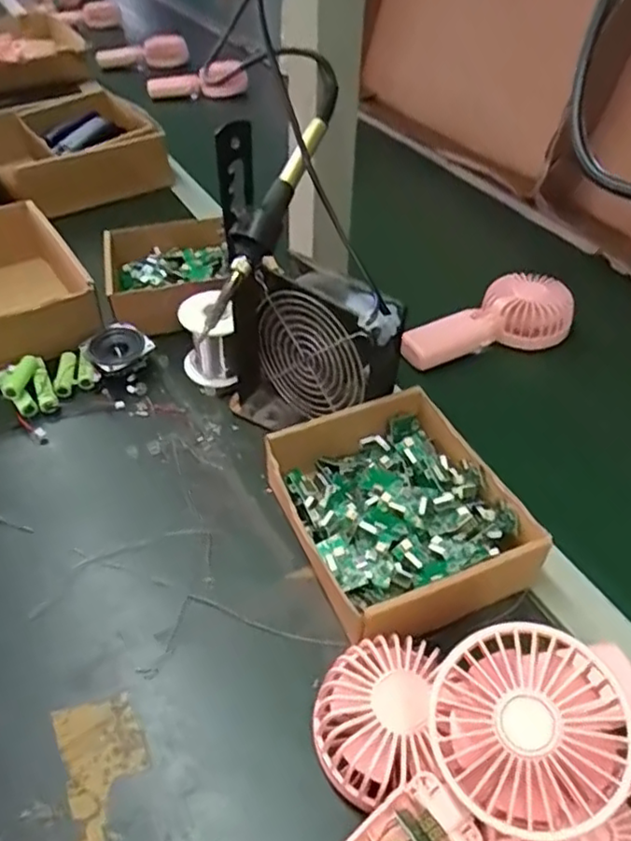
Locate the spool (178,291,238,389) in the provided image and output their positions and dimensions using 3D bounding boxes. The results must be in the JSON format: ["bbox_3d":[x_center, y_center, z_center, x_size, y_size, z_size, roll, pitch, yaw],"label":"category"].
[{"bbox_3d":[-0.096,-0.072,0.597,0.049,0.067,0.059,-11,46,-15],"label":"spool"}]

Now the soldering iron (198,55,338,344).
[{"bbox_3d":[-0.029,-0.154,0.463,0.028,0.034,0.215,21,78,18],"label":"soldering iron"}]

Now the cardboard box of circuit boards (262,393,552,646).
[{"bbox_3d":[0.057,0.067,0.465,0.144,0.058,0.174,-16,47,-19],"label":"cardboard box of circuit boards"}]

